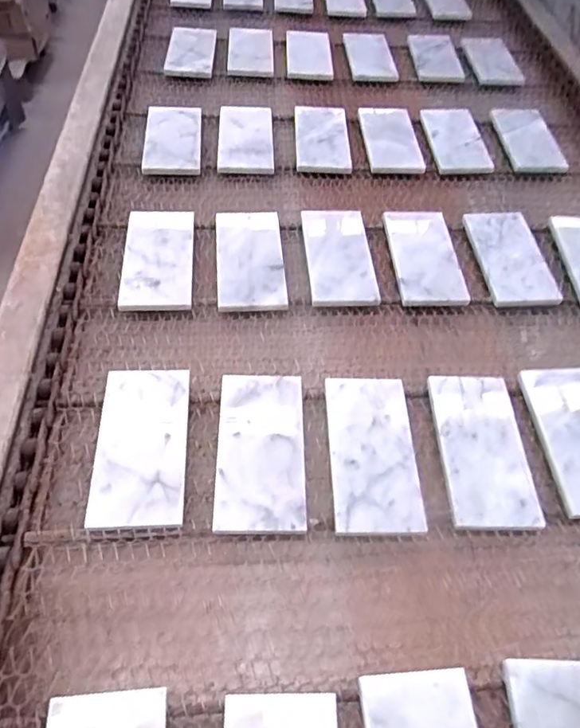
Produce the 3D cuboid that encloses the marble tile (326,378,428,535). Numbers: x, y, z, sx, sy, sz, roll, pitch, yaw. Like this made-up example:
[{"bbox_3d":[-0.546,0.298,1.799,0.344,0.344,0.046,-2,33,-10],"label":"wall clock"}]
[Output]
[{"bbox_3d":[0.078,0.080,0.504,0.080,0.008,0.157,3,53,-6],"label":"marble tile"}]

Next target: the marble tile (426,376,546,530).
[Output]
[{"bbox_3d":[0.183,0.080,0.519,0.080,0.019,0.158,0,52,-2],"label":"marble tile"}]

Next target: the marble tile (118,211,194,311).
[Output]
[{"bbox_3d":[-0.156,-0.128,0.638,0.079,0.010,0.166,-3,50,-4],"label":"marble tile"}]

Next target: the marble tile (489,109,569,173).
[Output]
[{"bbox_3d":[0.374,-0.356,0.856,0.081,0.019,0.172,1,52,-1],"label":"marble tile"}]

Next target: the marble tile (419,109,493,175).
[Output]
[{"bbox_3d":[0.255,-0.351,0.839,0.084,0.015,0.168,0,52,-2],"label":"marble tile"}]

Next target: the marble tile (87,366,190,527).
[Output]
[{"bbox_3d":[-0.135,0.069,0.491,0.079,0.010,0.158,-2,54,-6],"label":"marble tile"}]

